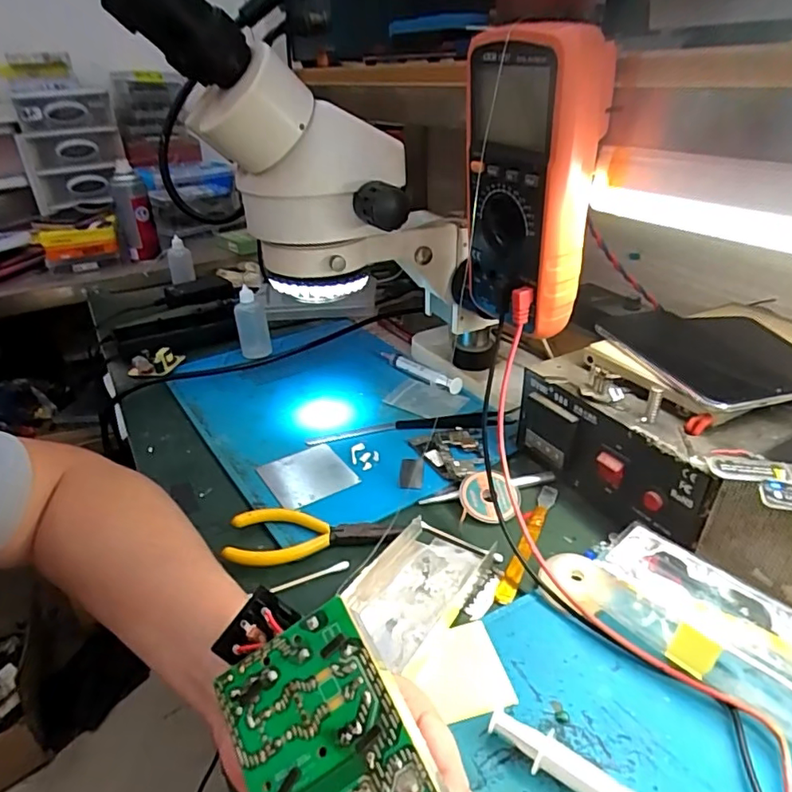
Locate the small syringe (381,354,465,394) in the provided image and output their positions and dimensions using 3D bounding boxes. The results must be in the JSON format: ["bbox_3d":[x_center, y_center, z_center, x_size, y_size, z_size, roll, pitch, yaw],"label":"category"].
[{"bbox_3d":[0.023,-0.027,0.597,0.015,0.014,0.121,-29,39,-34],"label":"small syringe"}]

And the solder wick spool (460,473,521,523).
[{"bbox_3d":[0.071,0.077,0.422,0.045,0.005,0.042,-4,46,4],"label":"solder wick spool"}]

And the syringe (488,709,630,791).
[{"bbox_3d":[0.095,0.180,0.248,0.112,0.015,0.016,19,38,34],"label":"syringe"}]

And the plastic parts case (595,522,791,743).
[{"bbox_3d":[0.180,0.127,0.301,0.129,0.039,0.058,24,41,38],"label":"plastic parts case"}]

